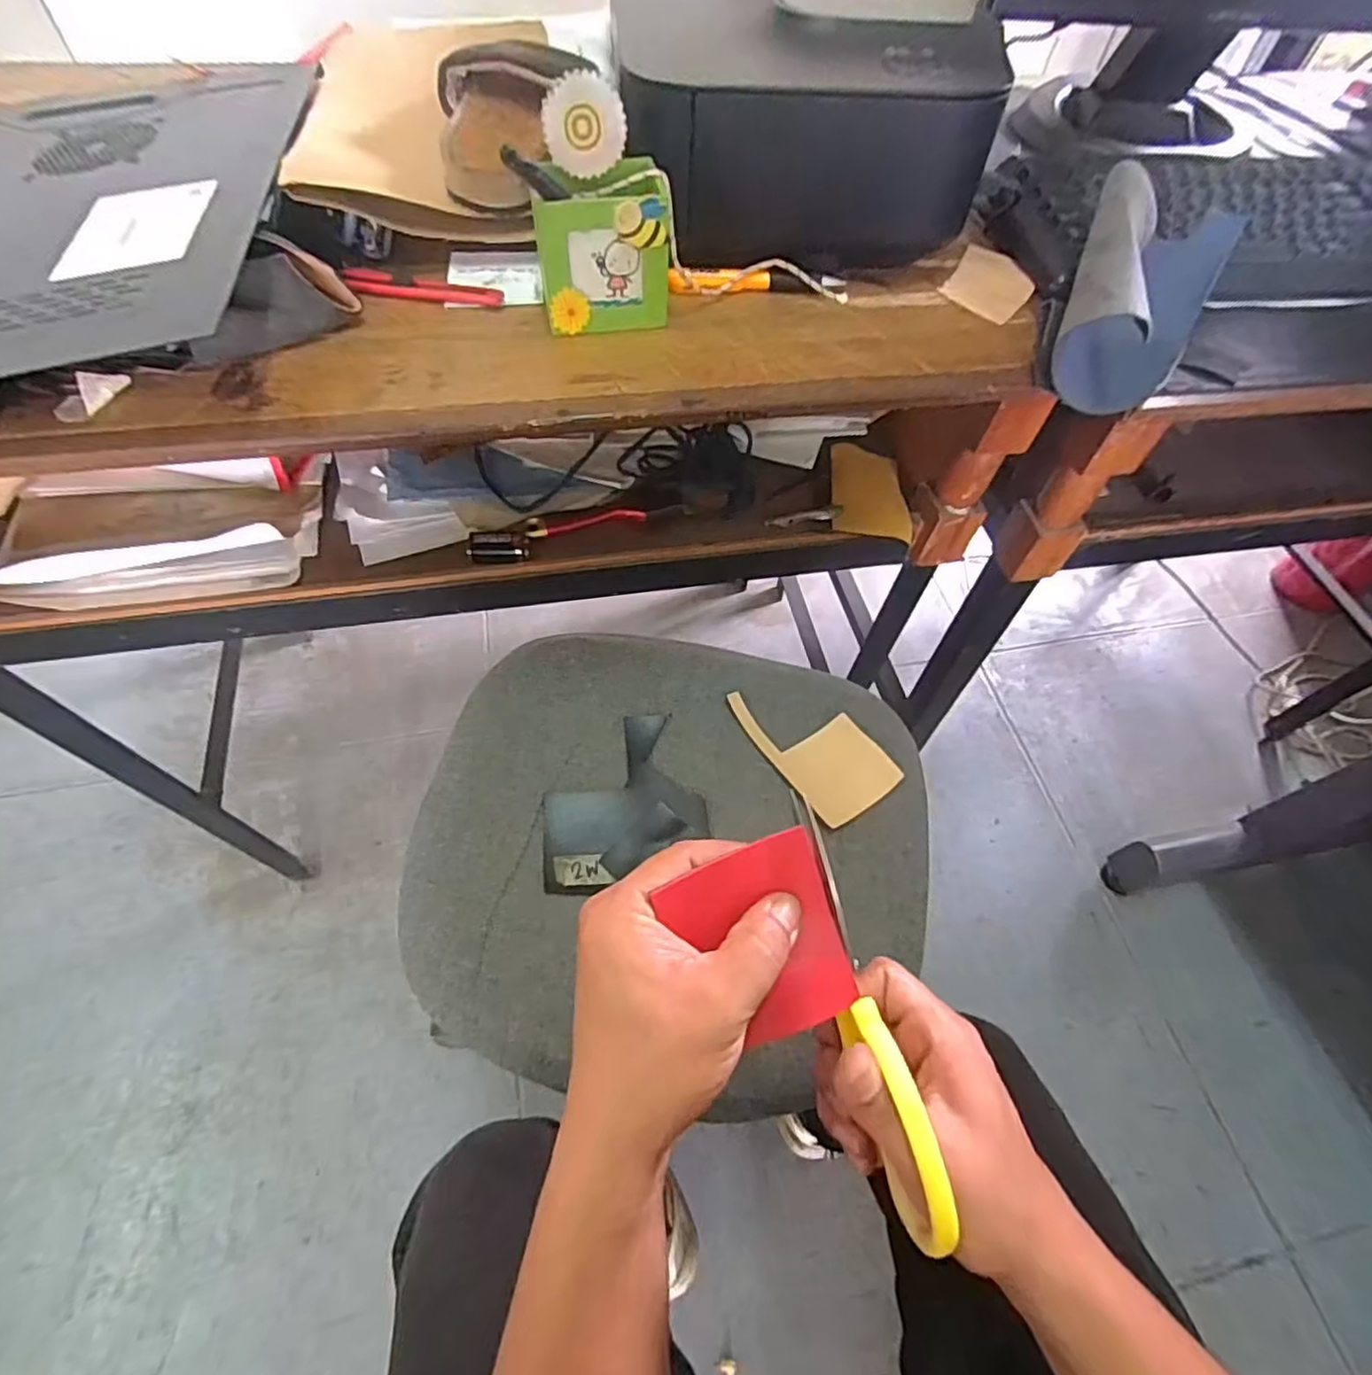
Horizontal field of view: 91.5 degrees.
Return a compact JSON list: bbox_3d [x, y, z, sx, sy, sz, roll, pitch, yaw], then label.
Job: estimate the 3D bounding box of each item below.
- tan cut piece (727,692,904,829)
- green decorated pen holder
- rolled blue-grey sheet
[{"bbox_3d":[0.108,0.044,0.574,0.077,0.006,0.146,-34,59,-10],"label":"tan cut piece"},{"bbox_3d":[-0.053,-0.280,0.427,0.080,0.074,0.053,-8,59,-8],"label":"green decorated pen holder"},{"bbox_3d":[0.303,-0.266,0.445,0.095,0.065,0.188,26,60,12],"label":"rolled blue-grey sheet"}]

